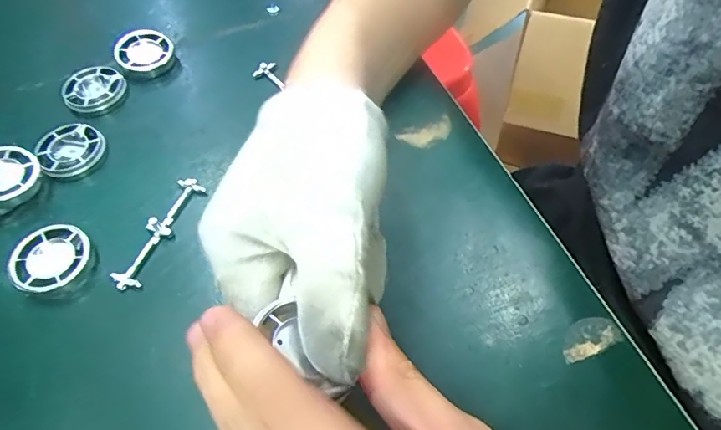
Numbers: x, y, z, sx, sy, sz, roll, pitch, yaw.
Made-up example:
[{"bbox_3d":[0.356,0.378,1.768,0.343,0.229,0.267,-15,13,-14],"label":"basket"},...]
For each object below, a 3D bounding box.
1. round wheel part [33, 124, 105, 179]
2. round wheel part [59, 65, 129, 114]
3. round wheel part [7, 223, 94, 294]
[{"bbox_3d":[-0.177,-0.040,0.300,0.037,0.010,0.037,-1,57,1],"label":"round wheel part"},{"bbox_3d":[-0.179,-0.084,0.331,0.036,0.013,0.039,-1,57,1],"label":"round wheel part"},{"bbox_3d":[-0.161,0.024,0.257,0.035,0.013,0.039,31,63,20],"label":"round wheel part"}]

